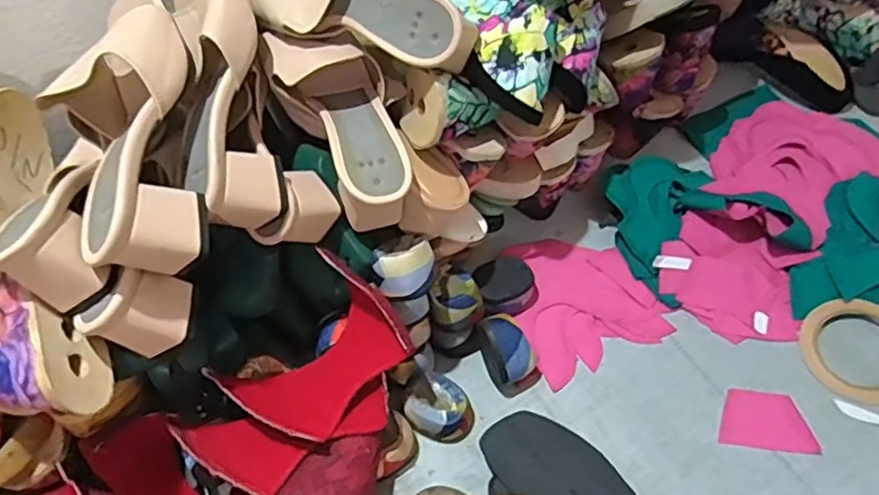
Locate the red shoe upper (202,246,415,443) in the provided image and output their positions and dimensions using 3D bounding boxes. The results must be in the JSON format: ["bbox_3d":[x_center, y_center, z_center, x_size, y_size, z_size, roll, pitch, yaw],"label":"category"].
[{"bbox_3d":[-0.096,0.087,0.515,0.114,0.068,0.132,32,61,24],"label":"red shoe upper"}]

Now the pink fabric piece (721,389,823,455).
[{"bbox_3d":[0.293,0.154,0.576,0.078,0.004,0.053,4,56,13],"label":"pink fabric piece"}]

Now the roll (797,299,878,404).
[{"bbox_3d":[0.395,0.095,0.598,0.106,0.013,0.098,-2,53,2],"label":"roll"}]

